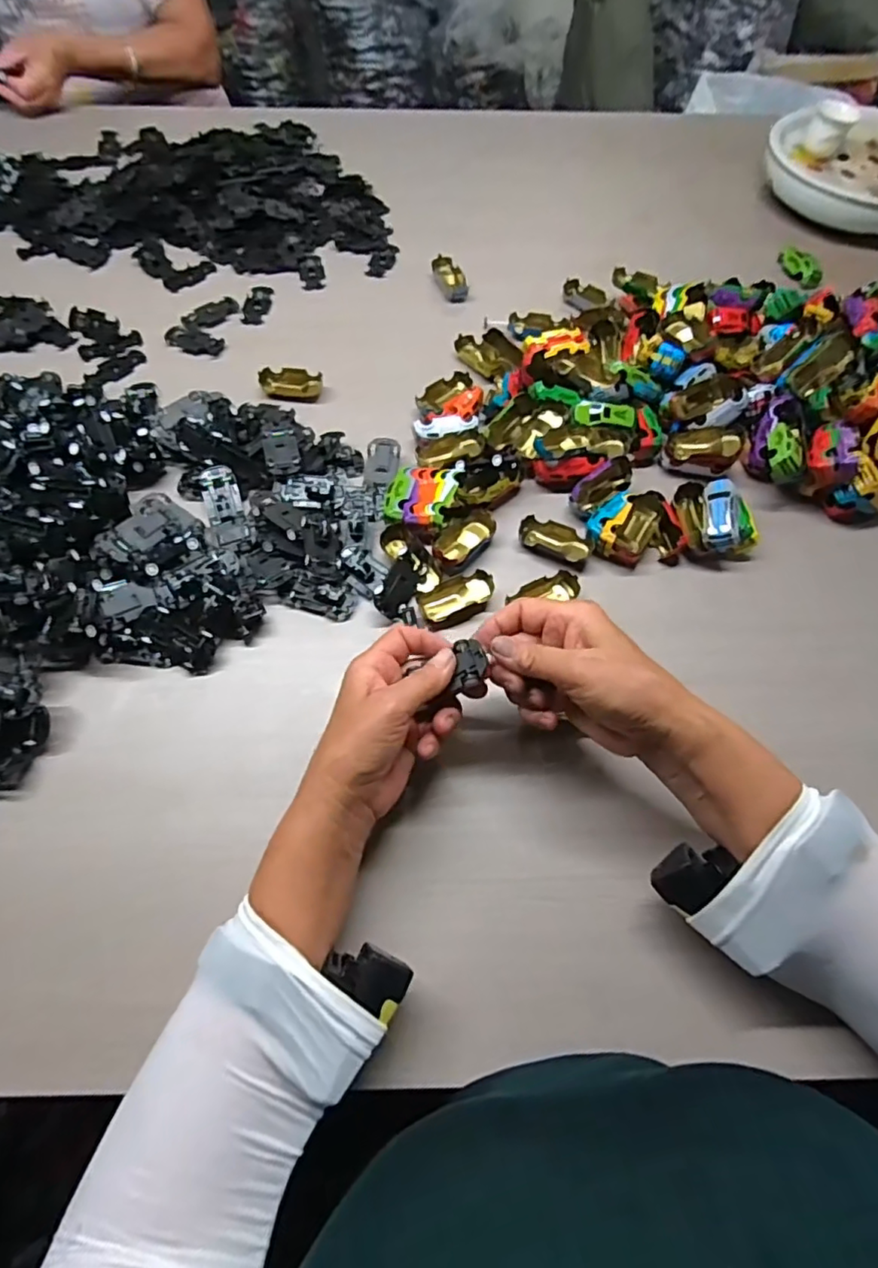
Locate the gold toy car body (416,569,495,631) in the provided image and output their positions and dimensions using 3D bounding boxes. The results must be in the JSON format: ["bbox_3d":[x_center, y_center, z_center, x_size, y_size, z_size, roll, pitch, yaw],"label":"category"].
[{"bbox_3d":[0.014,-0.029,0.474,0.064,0.016,0.035,-28,66,-14],"label":"gold toy car body"}]

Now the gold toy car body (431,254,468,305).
[{"bbox_3d":[0.015,-0.421,0.678,0.031,0.021,0.059,-18,64,-9],"label":"gold toy car body"}]

